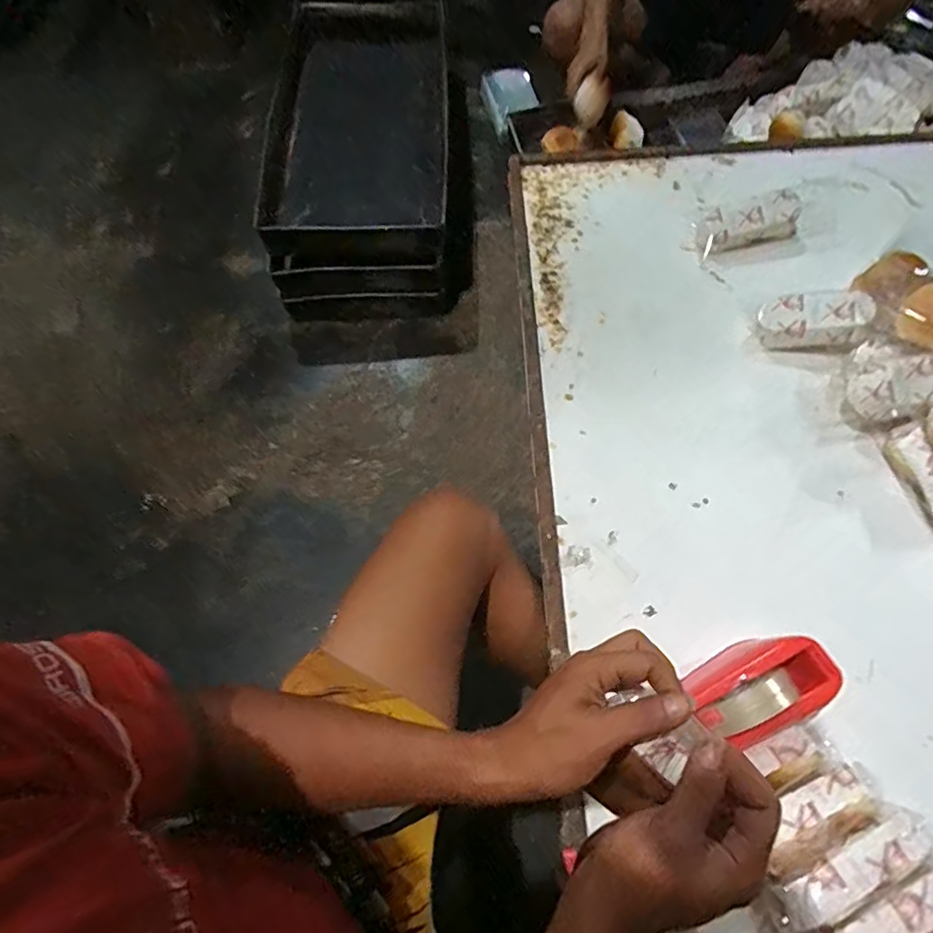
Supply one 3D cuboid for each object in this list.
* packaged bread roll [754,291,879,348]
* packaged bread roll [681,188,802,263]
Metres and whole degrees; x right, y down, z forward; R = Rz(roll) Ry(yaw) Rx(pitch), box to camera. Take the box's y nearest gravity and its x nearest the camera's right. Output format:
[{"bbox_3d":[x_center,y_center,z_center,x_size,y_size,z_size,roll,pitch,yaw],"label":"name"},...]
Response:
[{"bbox_3d":[0.463,-0.195,0.723,0.135,0.040,0.065,-1,65,16],"label":"packaged bread roll"},{"bbox_3d":[0.415,-0.361,0.816,0.161,0.057,0.058,-15,64,-5],"label":"packaged bread roll"}]

